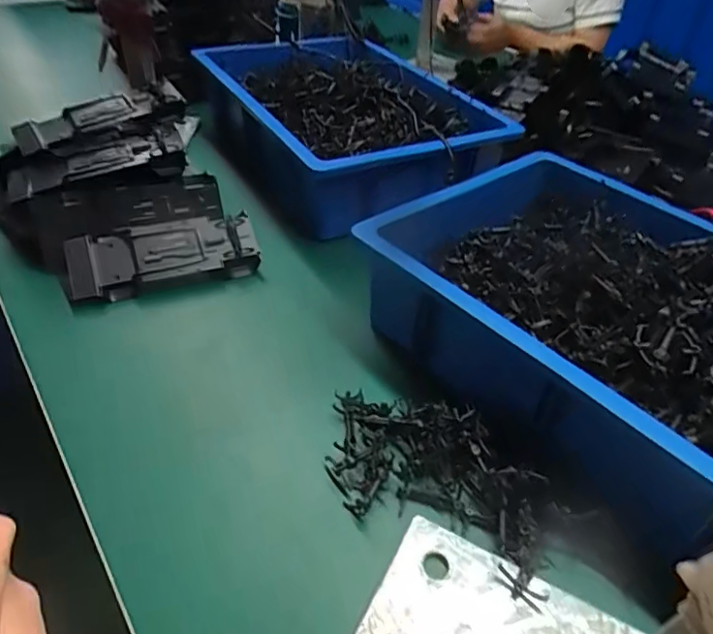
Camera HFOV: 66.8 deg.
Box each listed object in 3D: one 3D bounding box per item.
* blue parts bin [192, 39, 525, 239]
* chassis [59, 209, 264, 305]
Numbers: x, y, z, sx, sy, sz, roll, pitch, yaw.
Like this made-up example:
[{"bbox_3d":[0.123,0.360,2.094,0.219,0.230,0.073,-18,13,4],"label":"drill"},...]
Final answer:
[{"bbox_3d":[-0.034,-0.303,0.809,0.306,0.110,0.498,-21,46,-26],"label":"blue parts bin"},{"bbox_3d":[-0.209,-0.068,0.593,0.196,0.045,0.065,-13,43,-19],"label":"chassis"}]

